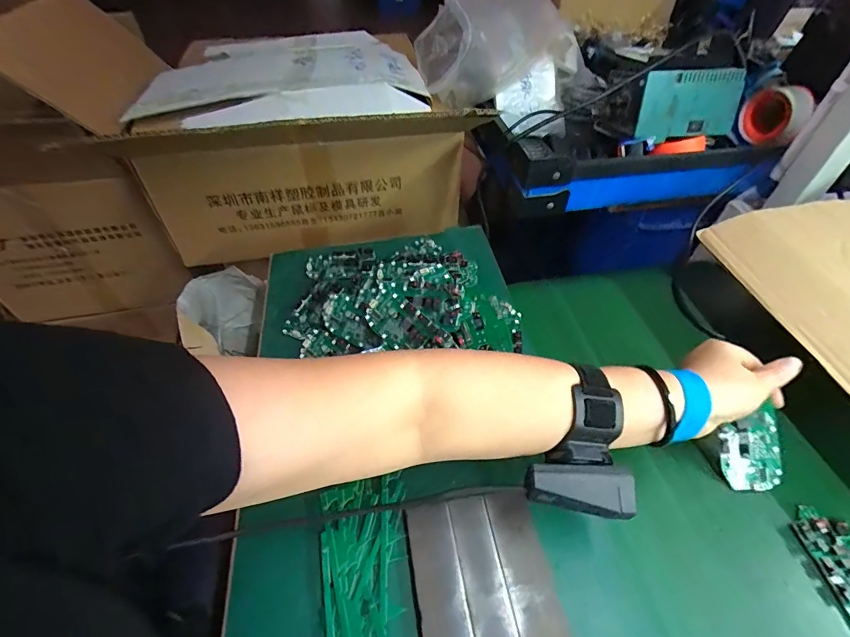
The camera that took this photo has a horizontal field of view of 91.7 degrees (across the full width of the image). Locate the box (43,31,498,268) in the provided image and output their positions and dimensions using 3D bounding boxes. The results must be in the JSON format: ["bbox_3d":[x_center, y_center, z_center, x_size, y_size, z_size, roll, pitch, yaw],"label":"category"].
[{"bbox_3d":[-0.206,-0.291,0.732,0.495,0.268,0.296,-9,46,-15],"label":"box"}]

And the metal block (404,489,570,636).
[{"bbox_3d":[0.046,0.204,0.293,0.100,0.013,0.145,-8,51,-5],"label":"metal block"}]

